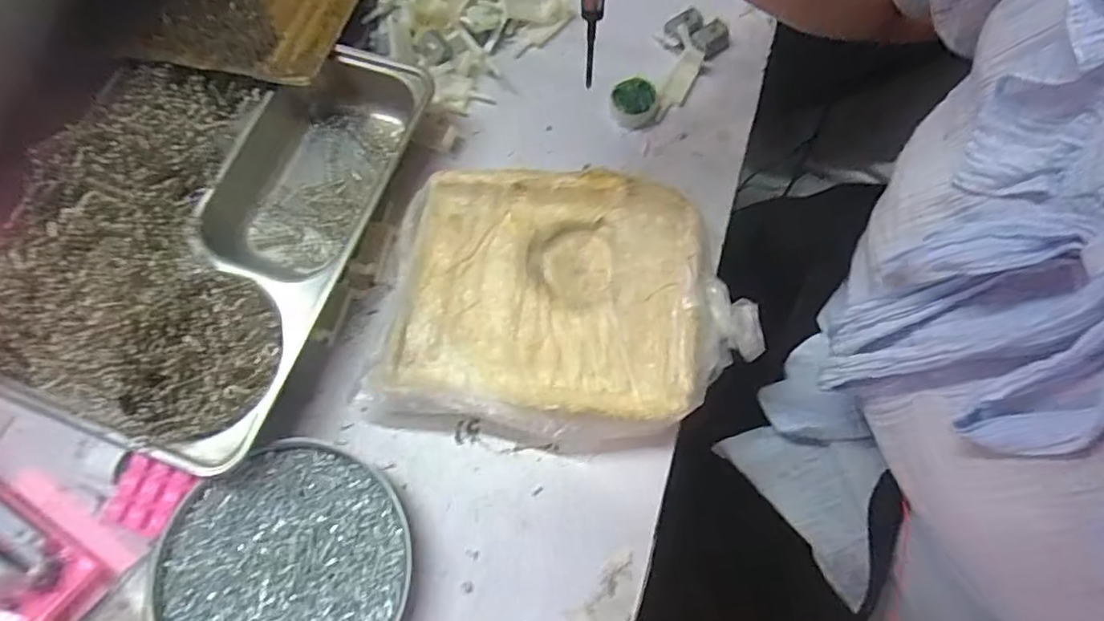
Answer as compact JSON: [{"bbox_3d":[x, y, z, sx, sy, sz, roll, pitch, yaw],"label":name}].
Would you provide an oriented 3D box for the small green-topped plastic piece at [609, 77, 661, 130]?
[{"bbox_3d":[0.058,-0.149,0.434,0.032,0.018,0.030,0,68,1],"label":"small green-topped plastic piece"}]

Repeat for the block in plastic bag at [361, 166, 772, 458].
[{"bbox_3d":[0.003,-0.002,0.372,0.221,0.048,0.161,5,72,3],"label":"block in plastic bag"}]

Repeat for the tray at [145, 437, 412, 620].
[{"bbox_3d":[-0.147,0.142,0.327,0.133,0.013,0.131,-14,72,-4],"label":"tray"}]

